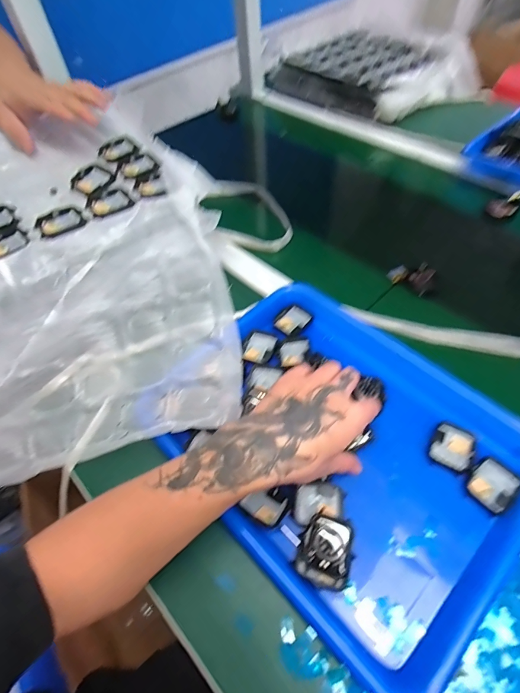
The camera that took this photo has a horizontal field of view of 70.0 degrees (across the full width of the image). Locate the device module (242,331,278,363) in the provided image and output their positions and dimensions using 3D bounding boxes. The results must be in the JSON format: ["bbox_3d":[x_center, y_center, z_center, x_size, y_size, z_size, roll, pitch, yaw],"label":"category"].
[{"bbox_3d":[0.000,0.001,0.437,0.037,0.007,0.042,13,56,15],"label":"device module"}]

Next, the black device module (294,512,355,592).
[{"bbox_3d":[0.056,0.167,0.304,0.042,0.020,0.050,18,58,18],"label":"black device module"}]

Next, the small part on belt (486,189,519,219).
[{"bbox_3d":[0.374,-0.220,0.569,0.040,0.034,0.034,26,60,23],"label":"small part on belt"}]

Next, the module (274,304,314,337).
[{"bbox_3d":[0.042,-0.032,0.458,0.034,0.014,0.040,37,65,28],"label":"module"}]

